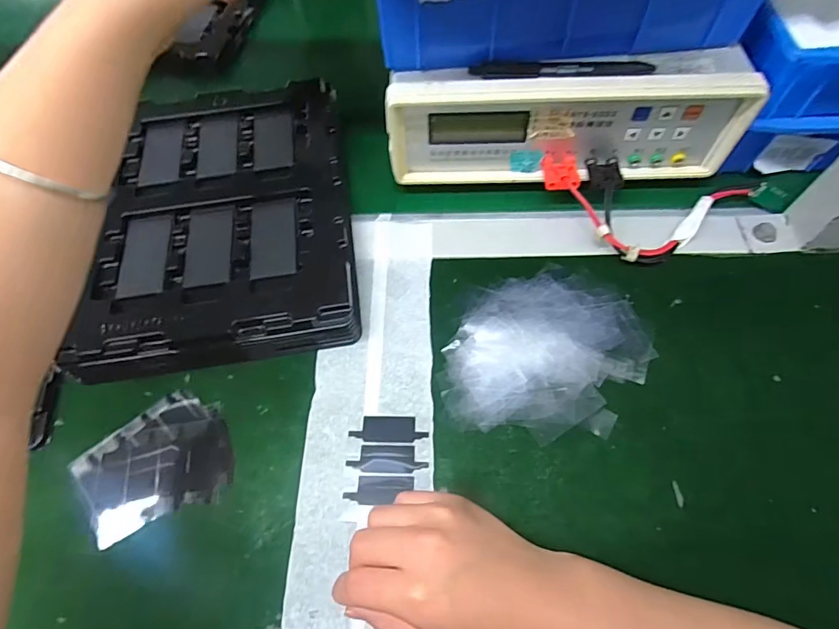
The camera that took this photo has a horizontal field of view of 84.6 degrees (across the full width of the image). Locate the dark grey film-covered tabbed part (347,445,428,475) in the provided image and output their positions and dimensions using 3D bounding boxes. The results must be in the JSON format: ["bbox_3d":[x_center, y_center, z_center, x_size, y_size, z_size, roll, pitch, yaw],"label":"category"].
[{"bbox_3d":[-0.022,0.101,0.324,0.054,0.004,0.019,1,63,2],"label":"dark grey film-covered tabbed part"}]

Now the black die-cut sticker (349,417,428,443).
[{"bbox_3d":[-0.022,0.083,0.334,0.054,0.004,0.019,0,63,1],"label":"black die-cut sticker"}]

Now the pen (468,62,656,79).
[{"bbox_3d":[0.106,-0.185,0.349,0.134,0.014,0.015,0,63,1],"label":"pen"}]

